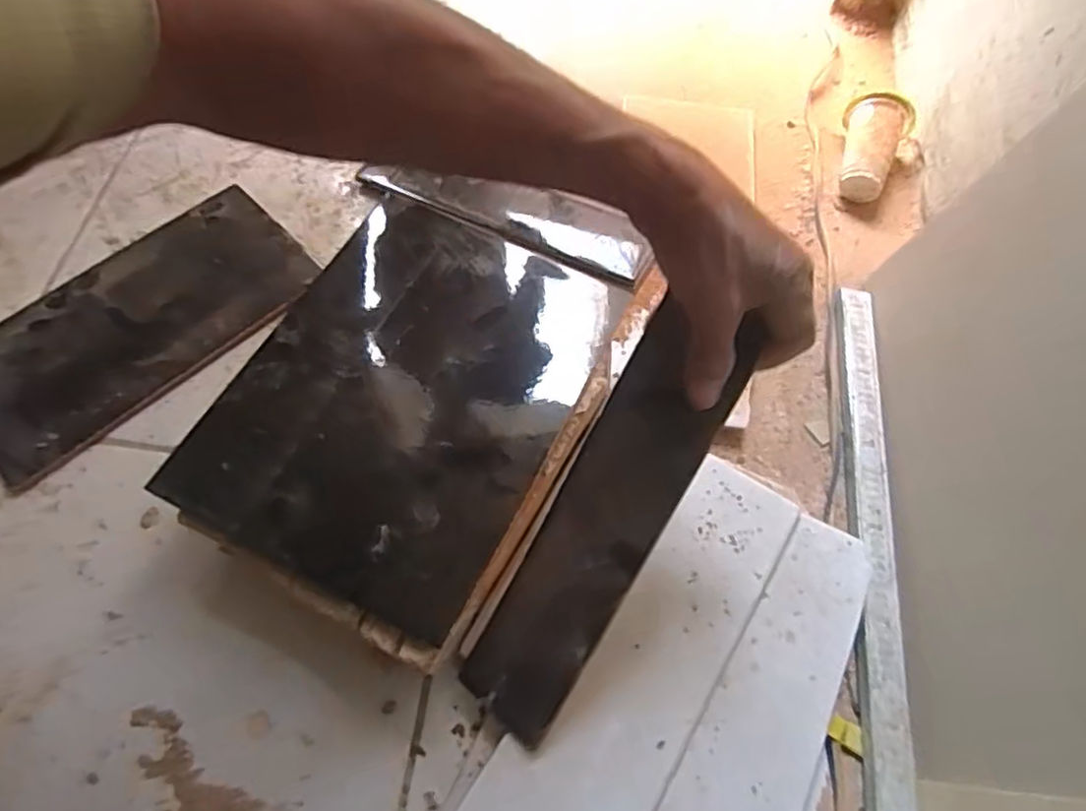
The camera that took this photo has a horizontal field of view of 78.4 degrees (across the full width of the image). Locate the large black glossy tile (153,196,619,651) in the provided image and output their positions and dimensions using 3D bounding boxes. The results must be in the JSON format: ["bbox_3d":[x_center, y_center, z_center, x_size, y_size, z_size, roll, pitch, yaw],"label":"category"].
[{"bbox_3d":[-0.097,-0.014,0.480,0.226,0.010,0.288,25,64,9],"label":"large black glossy tile"}]

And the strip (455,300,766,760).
[{"bbox_3d":[0.033,0.076,0.409,0.068,0.009,0.279,33,101,23],"label":"strip"}]

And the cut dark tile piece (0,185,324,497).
[{"bbox_3d":[-0.352,-0.071,0.580,0.155,0.012,0.297,43,68,16],"label":"cut dark tile piece"}]

